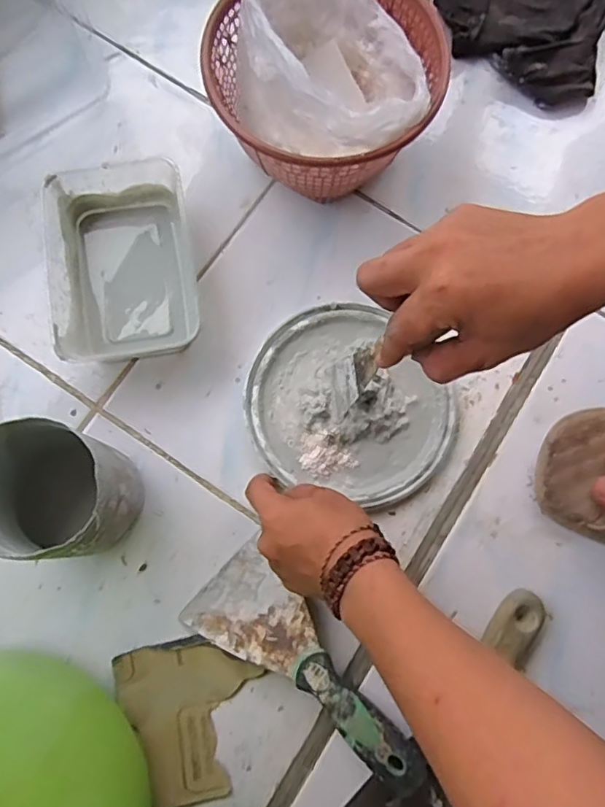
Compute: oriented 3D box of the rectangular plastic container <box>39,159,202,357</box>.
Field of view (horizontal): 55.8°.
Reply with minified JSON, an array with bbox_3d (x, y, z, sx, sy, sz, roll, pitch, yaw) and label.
[{"bbox_3d":[-0.154,-0.119,0.494,0.115,0.050,0.159,-10,79,-5],"label":"rectangular plastic container"}]

